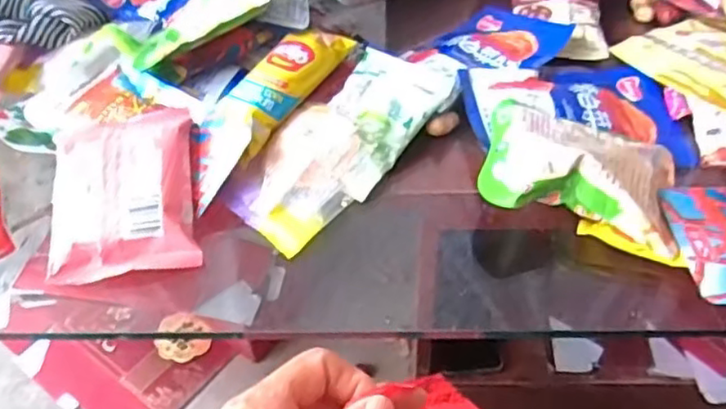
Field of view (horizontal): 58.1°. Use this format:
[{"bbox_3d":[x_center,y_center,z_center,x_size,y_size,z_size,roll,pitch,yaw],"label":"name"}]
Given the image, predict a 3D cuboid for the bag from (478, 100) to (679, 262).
[{"bbox_3d":[0.157,-0.031,0.466,0.135,0.044,0.109,11,48,13],"label":"bag"}]

